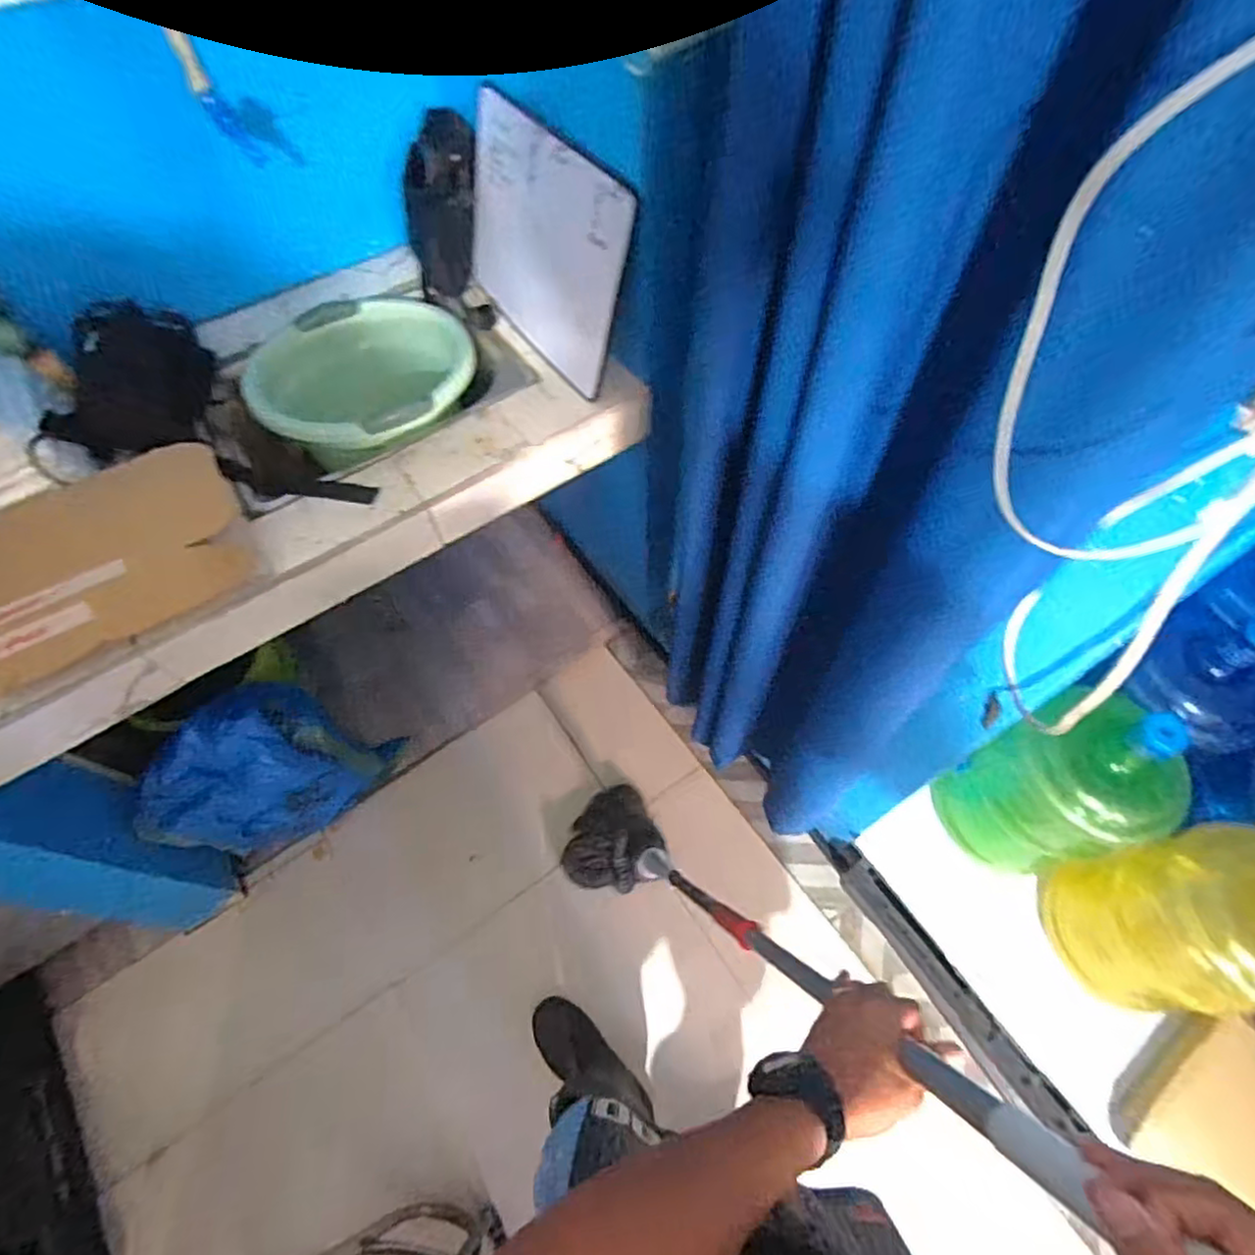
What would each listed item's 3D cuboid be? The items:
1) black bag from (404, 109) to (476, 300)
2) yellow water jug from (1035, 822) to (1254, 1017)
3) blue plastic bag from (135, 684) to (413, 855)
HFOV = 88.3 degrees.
[{"bbox_3d":[-0.318,-0.684,1.091,0.112,0.248,0.045,26,39,15],"label":"black bag"},{"bbox_3d":[0.917,0.474,1.032,0.260,0.442,0.260,-2,61,0],"label":"yellow water jug"},{"bbox_3d":[-0.750,0.301,1.373,0.412,0.366,0.207,-39,67,-18],"label":"blue plastic bag"}]

